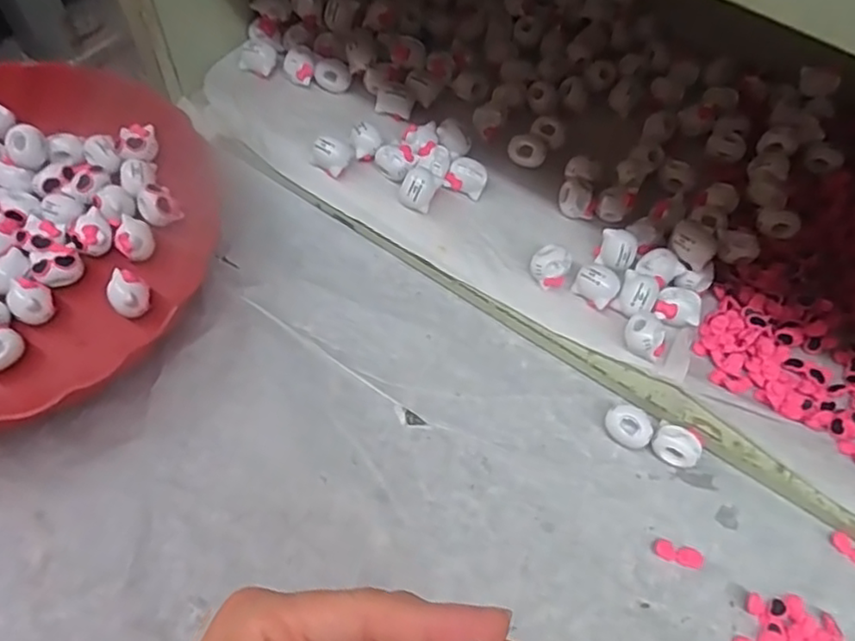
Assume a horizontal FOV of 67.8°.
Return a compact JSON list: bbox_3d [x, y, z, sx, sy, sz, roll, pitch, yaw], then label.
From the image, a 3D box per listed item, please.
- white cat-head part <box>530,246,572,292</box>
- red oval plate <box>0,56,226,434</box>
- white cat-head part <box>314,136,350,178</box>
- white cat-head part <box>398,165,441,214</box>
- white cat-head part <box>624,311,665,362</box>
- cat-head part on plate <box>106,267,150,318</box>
[{"bbox_3d":[0.073,-0.031,0.384,0.022,0.020,0.023,1,63,-3],"label":"white cat-head part"},{"bbox_3d":[-0.249,-0.049,0.367,0.238,0.036,0.248,17,61,5],"label":"red oval plate"},{"bbox_3d":[-0.062,-0.104,0.412,0.021,0.023,0.019,31,63,13],"label":"white cat-head part"},{"bbox_3d":[-0.006,-0.082,0.402,0.020,0.022,0.024,34,63,14],"label":"white cat-head part"},{"bbox_3d":[0.122,0.010,0.358,0.025,0.019,0.023,2,60,-4],"label":"white cat-head part"},{"bbox_3d":[-0.173,-0.015,0.368,0.022,0.016,0.021,28,65,10],"label":"cat-head part on plate"}]

